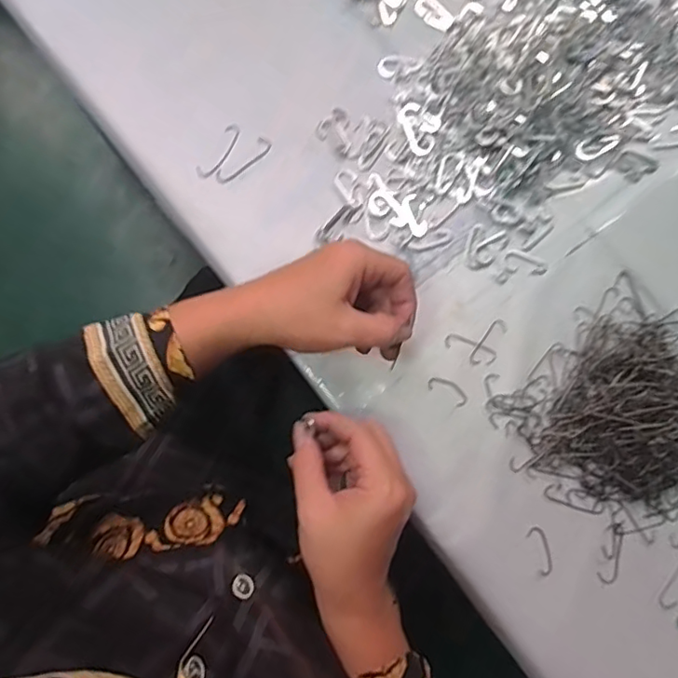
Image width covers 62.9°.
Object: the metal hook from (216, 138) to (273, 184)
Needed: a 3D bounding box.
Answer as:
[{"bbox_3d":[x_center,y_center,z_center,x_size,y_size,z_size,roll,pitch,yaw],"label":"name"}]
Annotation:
[{"bbox_3d":[-0.078,-0.146,0.458,0.054,0.004,0.014,-44,83,-8],"label":"metal hook"}]

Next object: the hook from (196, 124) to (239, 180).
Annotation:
[{"bbox_3d":[-0.099,-0.155,0.459,0.015,0.004,0.055,30,80,4],"label":"hook"}]

